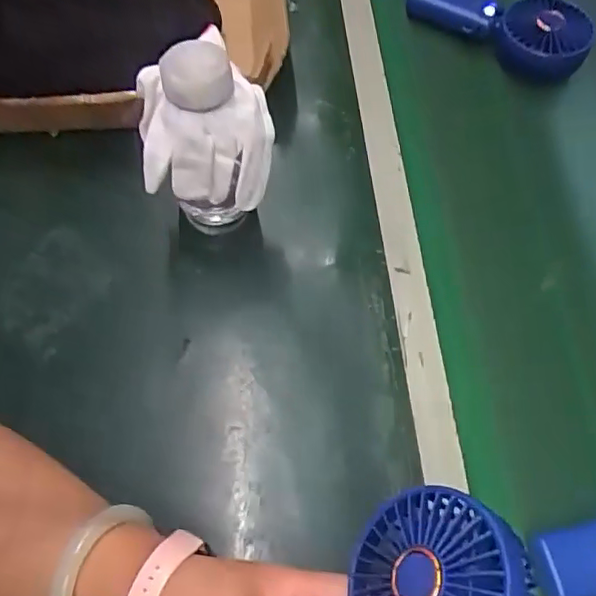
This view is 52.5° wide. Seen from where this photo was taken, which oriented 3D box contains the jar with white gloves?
[{"bbox_3d":[-0.065,-0.098,0.440,0.091,0.158,0.069,11,64,3],"label":"jar with white gloves"}]

